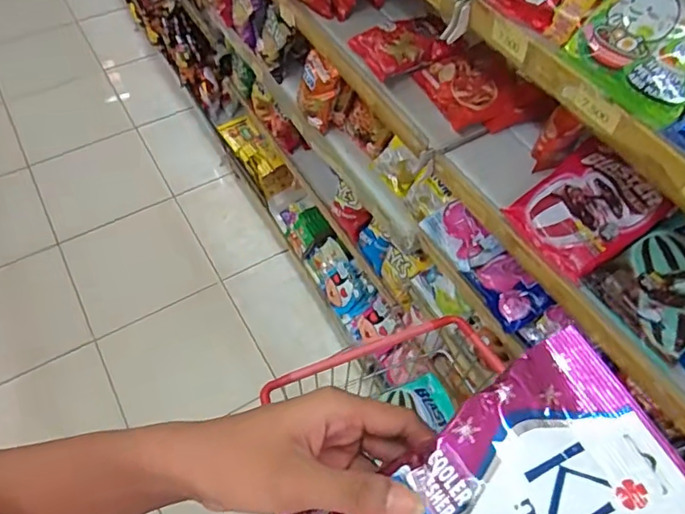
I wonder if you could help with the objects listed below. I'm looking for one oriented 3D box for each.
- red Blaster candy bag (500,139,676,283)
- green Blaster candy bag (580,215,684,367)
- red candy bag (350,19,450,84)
[{"bbox_3d":[0.312,-0.059,0.703,0.155,0.040,0.135,-36,69,-1],"label":"red Blaster candy bag"},{"bbox_3d":[0.394,0.038,0.643,0.148,0.040,0.134,-25,61,-17],"label":"green Blaster candy bag"},{"bbox_3d":[0.095,-0.348,0.885,0.141,0.043,0.112,-15,58,-11],"label":"red candy bag"}]

